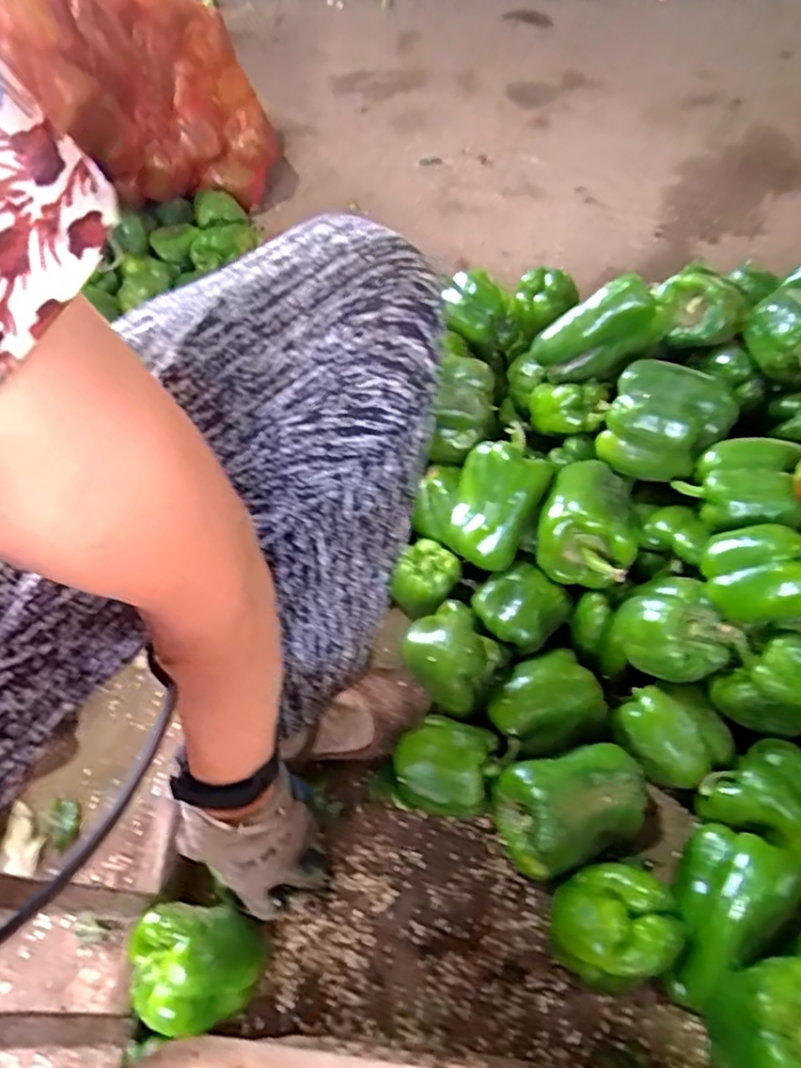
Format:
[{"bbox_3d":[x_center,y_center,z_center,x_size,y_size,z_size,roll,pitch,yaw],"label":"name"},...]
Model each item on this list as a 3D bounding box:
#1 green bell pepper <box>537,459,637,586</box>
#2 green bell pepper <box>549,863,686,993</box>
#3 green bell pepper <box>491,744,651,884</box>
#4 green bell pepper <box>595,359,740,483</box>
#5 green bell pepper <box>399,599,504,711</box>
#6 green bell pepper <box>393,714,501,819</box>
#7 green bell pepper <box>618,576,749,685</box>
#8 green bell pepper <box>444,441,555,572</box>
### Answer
[{"bbox_3d":[0.182,-0.015,0.627,0.088,0.072,0.118,17,53,10],"label":"green bell pepper"},{"bbox_3d":[0.162,0.308,0.511,0.085,0.087,0.078,2,51,-2],"label":"green bell pepper"},{"bbox_3d":[0.148,0.231,0.554,0.116,0.082,0.078,-15,54,-14],"label":"green bell pepper"},{"bbox_3d":[0.261,-0.108,0.645,0.107,0.081,0.078,26,55,17],"label":"green bell pepper"},{"bbox_3d":[0.049,0.111,0.624,0.084,0.057,0.087,2,51,-2],"label":"green bell pepper"},{"bbox_3d":[0.039,0.213,0.591,0.086,0.080,0.072,20,53,13],"label":"green bell pepper"},{"bbox_3d":[0.233,0.081,0.554,0.069,0.067,0.085,-29,59,-24],"label":"green bell pepper"},{"bbox_3d":[0.091,-0.023,0.653,0.083,0.103,0.086,2,51,-2],"label":"green bell pepper"}]

